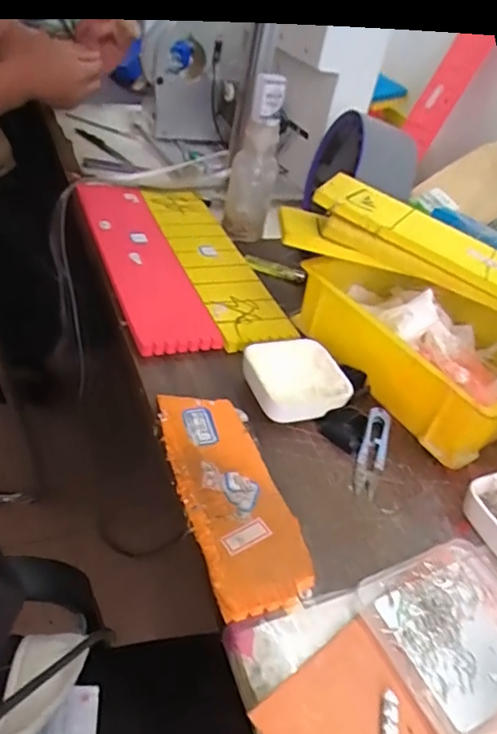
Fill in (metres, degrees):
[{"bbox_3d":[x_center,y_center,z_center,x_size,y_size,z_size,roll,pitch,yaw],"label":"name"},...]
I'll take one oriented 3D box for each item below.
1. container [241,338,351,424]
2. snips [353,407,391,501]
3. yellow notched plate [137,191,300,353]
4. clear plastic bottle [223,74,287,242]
[{"bbox_3d":[0.043,0.011,0.501,0.085,0.033,0.082,-10,45,-27],"label":"container"},{"bbox_3d":[0.105,0.067,0.466,0.022,0.012,0.097,19,39,6],"label":"snips"},{"bbox_3d":[-0.044,-0.132,0.658,0.082,0.011,0.359,-7,43,-24],"label":"yellow notched plate"},{"bbox_3d":[0.004,-0.262,0.693,0.060,0.172,0.050,15,42,10],"label":"clear plastic bottle"}]

